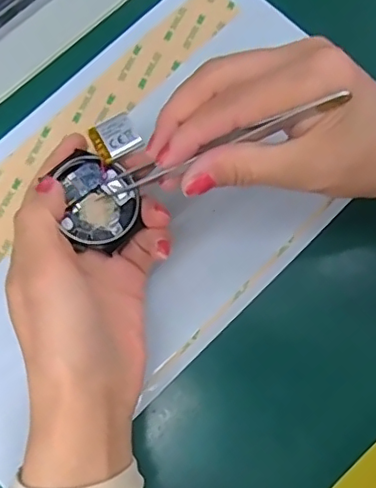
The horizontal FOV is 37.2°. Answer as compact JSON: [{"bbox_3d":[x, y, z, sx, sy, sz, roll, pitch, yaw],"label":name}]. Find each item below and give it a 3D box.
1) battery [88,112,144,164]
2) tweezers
[{"bbox_3d":[-0.036,-0.053,0.276,0.021,0.004,0.021,-31,76,-6],"label":"battery"},{"bbox_3d":[0.011,-0.043,0.249,0.120,0.011,0.014,-15,74,36],"label":"tweezers"}]

